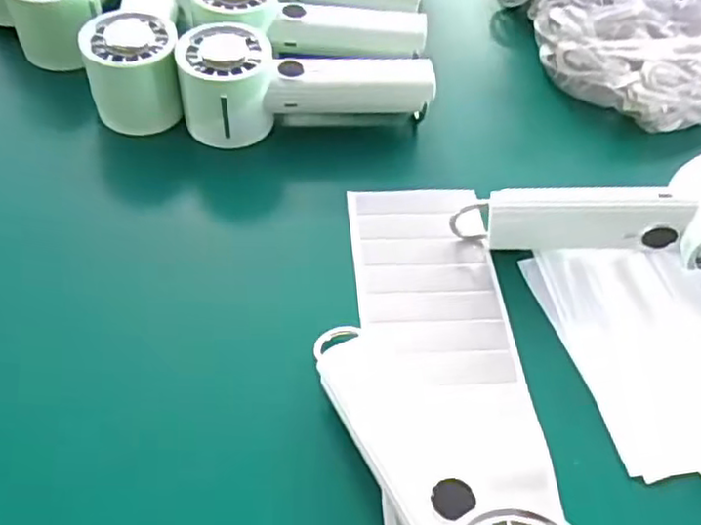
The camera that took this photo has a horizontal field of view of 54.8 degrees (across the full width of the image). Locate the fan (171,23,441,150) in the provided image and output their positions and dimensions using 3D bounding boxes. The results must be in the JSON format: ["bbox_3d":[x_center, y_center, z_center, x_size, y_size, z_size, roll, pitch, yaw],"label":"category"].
[{"bbox_3d":[-0.030,-0.126,0.473,0.170,0.059,0.056,-6,54,-9],"label":"fan"}]

